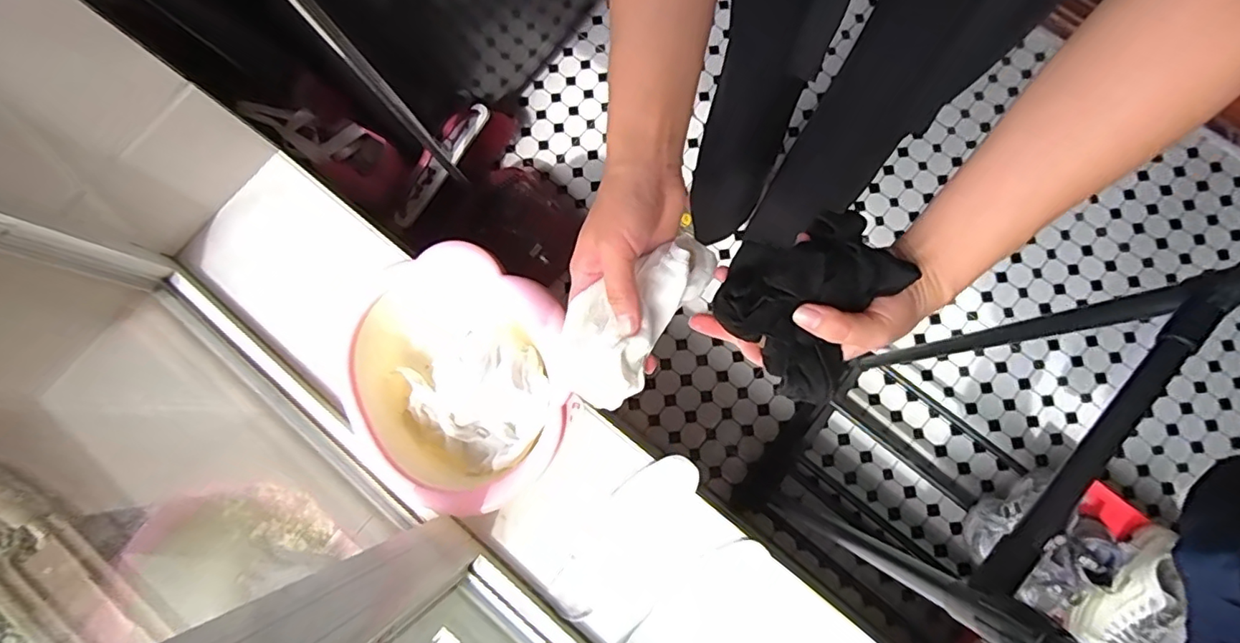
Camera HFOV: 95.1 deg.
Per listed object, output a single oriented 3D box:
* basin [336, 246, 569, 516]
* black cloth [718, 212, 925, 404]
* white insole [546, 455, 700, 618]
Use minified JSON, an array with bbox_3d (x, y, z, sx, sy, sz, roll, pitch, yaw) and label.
[{"bbox_3d":[-0.194,0.066,0.712,0.287,0.107,0.266,0,79,1],"label":"basin"},{"bbox_3d":[0.123,-0.018,0.370,0.098,0.058,0.111,33,82,7],"label":"black cloth"},{"bbox_3d":[0.002,0.271,0.731,0.075,0.014,0.243,43,83,8],"label":"white insole"}]

